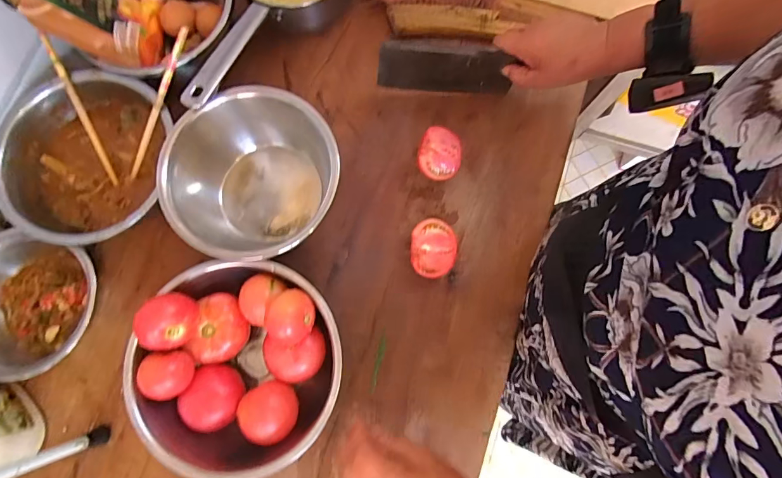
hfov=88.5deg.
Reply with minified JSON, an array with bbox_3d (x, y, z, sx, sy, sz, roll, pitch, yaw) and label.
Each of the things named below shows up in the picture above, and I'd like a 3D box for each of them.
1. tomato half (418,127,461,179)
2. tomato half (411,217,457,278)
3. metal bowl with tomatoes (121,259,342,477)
[{"bbox_3d":[0.062,-0.106,0.518,0.053,0.038,0.065,3,79,1],"label":"tomato half"},{"bbox_3d":[0.052,0.013,0.495,0.054,0.036,0.068,5,79,1],"label":"tomato half"},{"bbox_3d":[-0.158,0.135,0.437,0.199,0.099,0.208,0,79,0],"label":"metal bowl with tomatoes"}]

